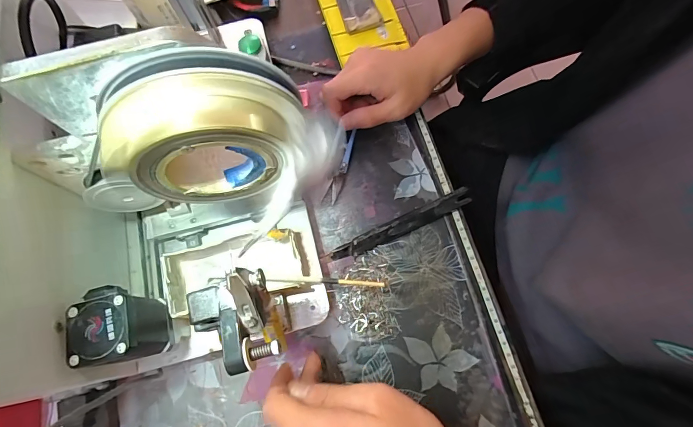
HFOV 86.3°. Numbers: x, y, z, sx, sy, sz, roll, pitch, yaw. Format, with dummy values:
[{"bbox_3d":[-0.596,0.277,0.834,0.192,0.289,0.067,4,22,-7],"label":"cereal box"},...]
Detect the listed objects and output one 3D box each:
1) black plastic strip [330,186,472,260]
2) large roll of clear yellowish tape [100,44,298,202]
[{"bbox_3d":[0.054,0.012,0.359,0.144,0.019,0.016,-26,73,-6],"label":"black plastic strip"},{"bbox_3d":[-0.079,-0.048,0.226,0.104,0.095,0.045,-12,72,-1],"label":"large roll of clear yellowish tape"}]

